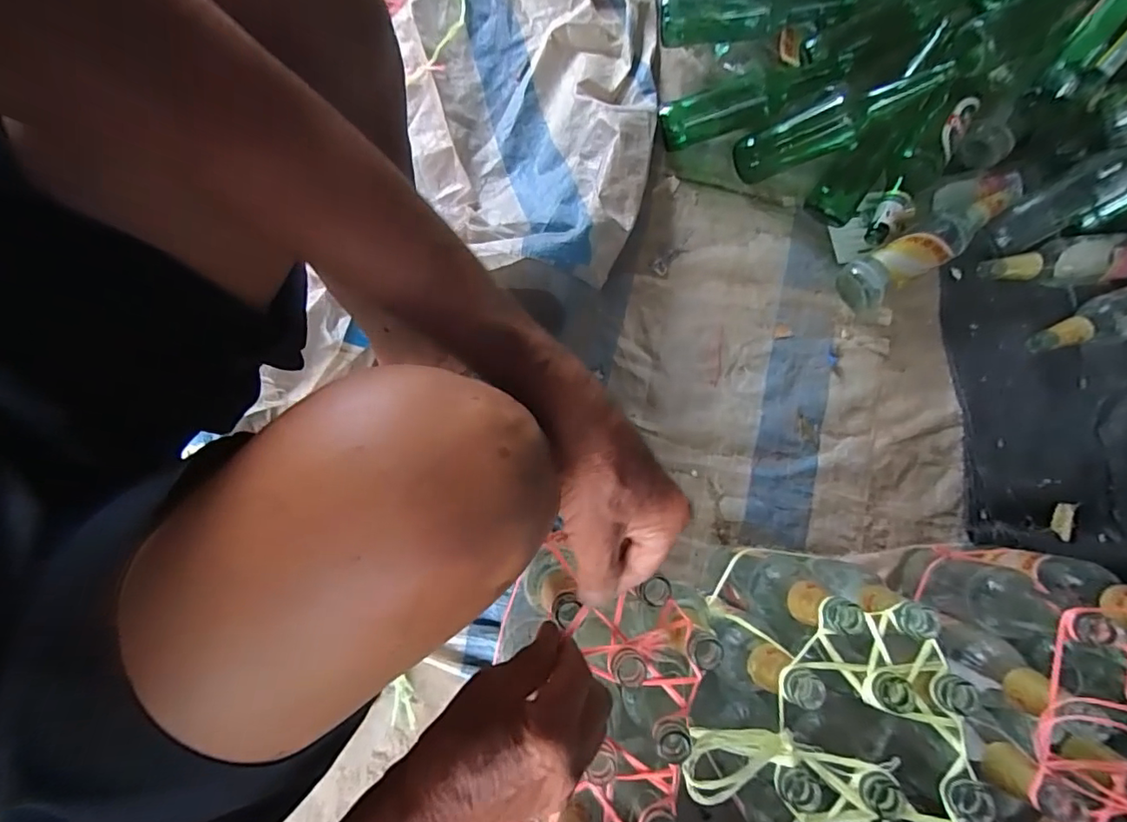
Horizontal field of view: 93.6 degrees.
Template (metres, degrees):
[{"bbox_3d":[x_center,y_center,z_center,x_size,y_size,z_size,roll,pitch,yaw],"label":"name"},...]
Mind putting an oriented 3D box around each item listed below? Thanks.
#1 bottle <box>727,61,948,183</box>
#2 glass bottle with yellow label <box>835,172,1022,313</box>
[{"bbox_3d":[0.369,-0.403,0.734,0.263,0.060,0.066,-10,73,41],"label":"bottle"},{"bbox_3d":[0.530,-0.252,0.764,0.297,0.069,0.078,-38,81,-9],"label":"glass bottle with yellow label"}]

